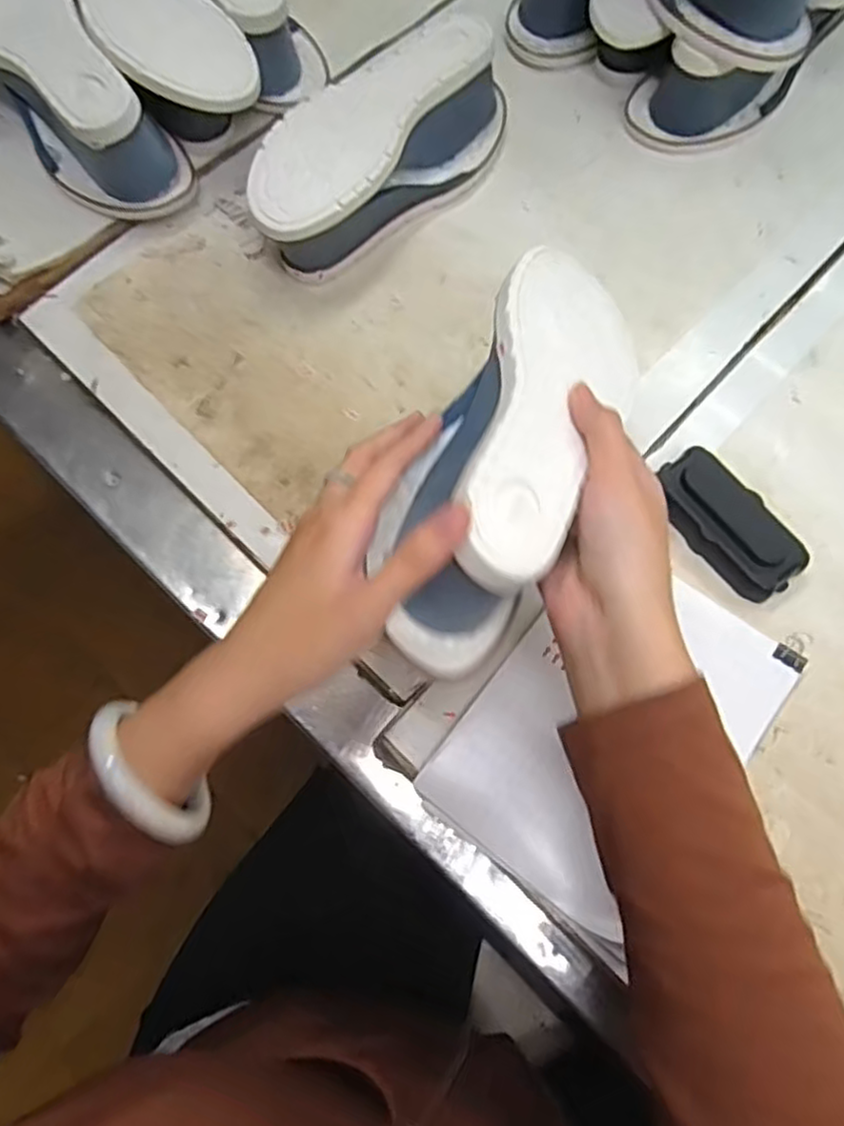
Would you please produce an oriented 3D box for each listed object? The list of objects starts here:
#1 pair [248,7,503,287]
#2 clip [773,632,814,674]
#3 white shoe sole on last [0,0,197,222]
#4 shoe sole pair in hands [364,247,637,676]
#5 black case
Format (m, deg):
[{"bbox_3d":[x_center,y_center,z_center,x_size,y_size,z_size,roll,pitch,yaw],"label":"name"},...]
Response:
[{"bbox_3d":[-0.034,-0.324,0.550,0.099,0.072,0.246,40,76,13],"label":"pair"},{"bbox_3d":[0.237,0.055,0.447,0.019,0.010,0.025,30,74,11],"label":"clip"},{"bbox_3d":[-0.299,-0.388,0.567,0.093,0.093,0.262,-39,75,-12],"label":"white shoe sole on last"},{"bbox_3d":[0.047,-0.069,0.365,0.091,0.073,0.256,17,67,6],"label":"shoe sole pair in hands"},{"bbox_3d":[0.205,-0.027,0.472,0.050,0.022,0.108,-38,75,-12],"label":"black case"}]

